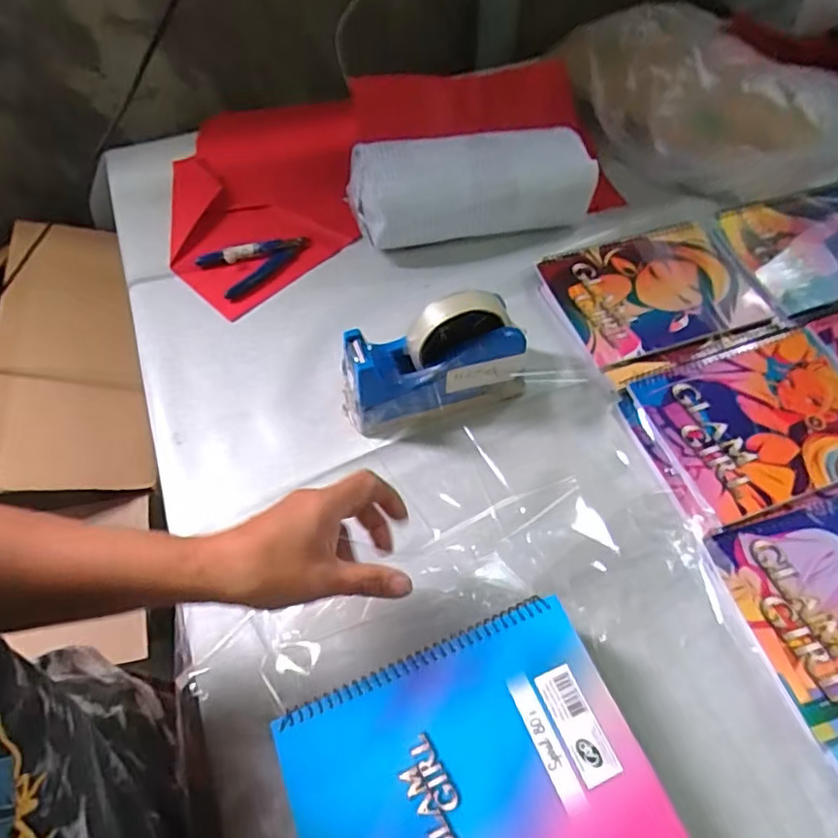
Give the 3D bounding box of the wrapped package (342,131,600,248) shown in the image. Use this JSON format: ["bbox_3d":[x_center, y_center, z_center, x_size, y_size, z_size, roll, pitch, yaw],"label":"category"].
[{"bbox_3d":[0.056,-0.260,0.648,0.255,0.078,0.089,-11,58,-3],"label":"wrapped package"}]

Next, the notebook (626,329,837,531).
[{"bbox_3d":[0.304,-0.001,0.517,0.199,0.008,0.149,-17,59,-7],"label":"notebook"}]

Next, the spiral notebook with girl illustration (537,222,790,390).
[{"bbox_3d":[0.245,-0.125,0.597,0.195,0.012,0.165,-18,59,-8],"label":"spiral notebook with girl illustration"}]

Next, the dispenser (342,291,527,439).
[{"bbox_3d":[0.011,-0.051,0.507,0.160,0.105,0.059,-16,59,-7],"label":"dispenser"}]

